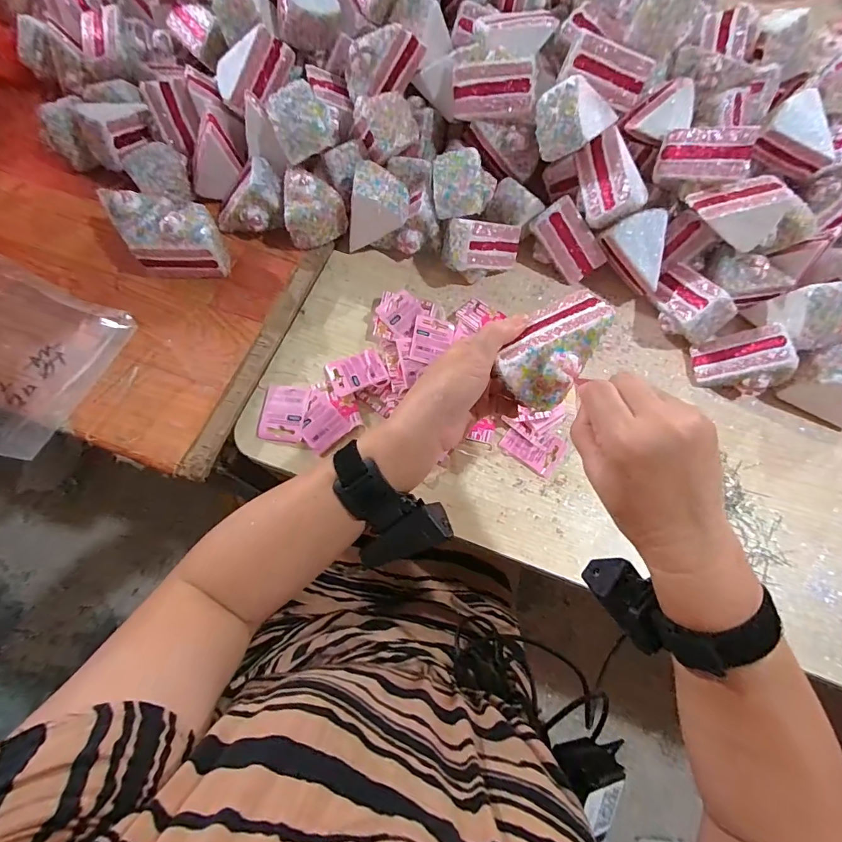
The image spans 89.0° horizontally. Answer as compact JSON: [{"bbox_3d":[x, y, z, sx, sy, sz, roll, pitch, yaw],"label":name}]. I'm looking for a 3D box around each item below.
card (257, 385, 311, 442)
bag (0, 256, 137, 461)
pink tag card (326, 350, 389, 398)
[{"bbox_3d":[-0.144,-0.009,0.452,0.046,0.009,0.060,7,72,2],"label":"card"},{"bbox_3d":[-0.447,-0.072,0.450,0.232,0.051,0.187,22,77,5],"label":"bag"},{"bbox_3d":[-0.070,-0.053,0.469,0.059,0.004,0.044,-20,68,-7],"label":"pink tag card"}]

